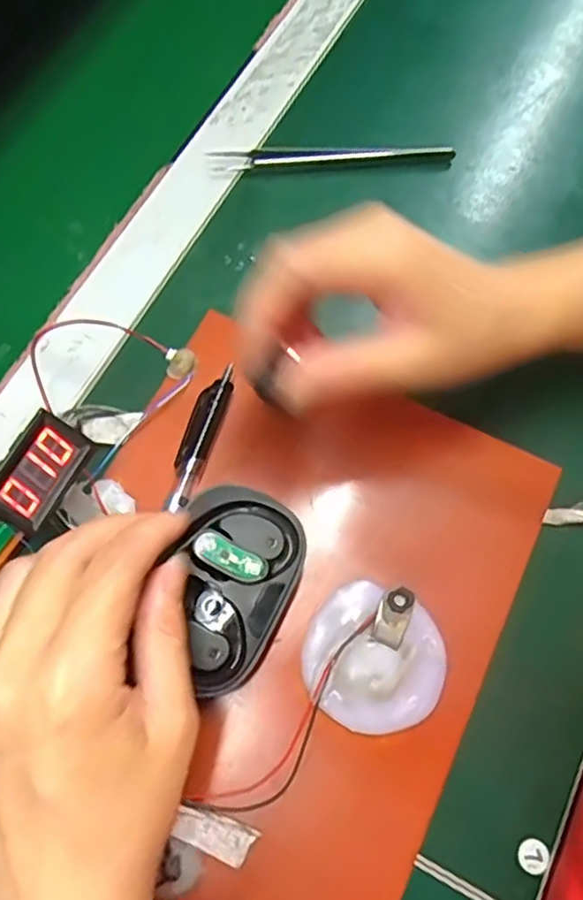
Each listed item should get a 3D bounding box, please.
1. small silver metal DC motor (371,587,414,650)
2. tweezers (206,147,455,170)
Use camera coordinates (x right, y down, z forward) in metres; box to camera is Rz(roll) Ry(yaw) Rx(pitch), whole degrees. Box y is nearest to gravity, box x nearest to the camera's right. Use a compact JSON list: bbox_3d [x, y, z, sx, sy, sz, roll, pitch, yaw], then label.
[{"bbox_3d":[0.044,0.072,0.289,0.013,0.008,0.024,17,71,5],"label":"small silver metal DC motor"},{"bbox_3d":[0.025,-0.180,0.409,0.146,0.014,0.012,1,70,-1],"label":"tweezers"}]

